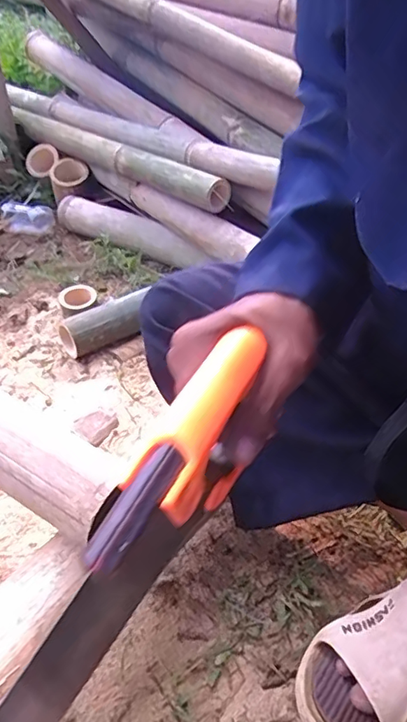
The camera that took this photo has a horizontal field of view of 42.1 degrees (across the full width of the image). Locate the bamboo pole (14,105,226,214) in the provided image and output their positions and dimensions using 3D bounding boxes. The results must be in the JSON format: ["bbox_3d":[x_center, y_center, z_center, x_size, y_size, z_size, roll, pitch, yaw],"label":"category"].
[{"bbox_3d":[-0.205,-0.425,1.050,0.649,0.059,0.052,33,52,30],"label":"bamboo pole"}]

